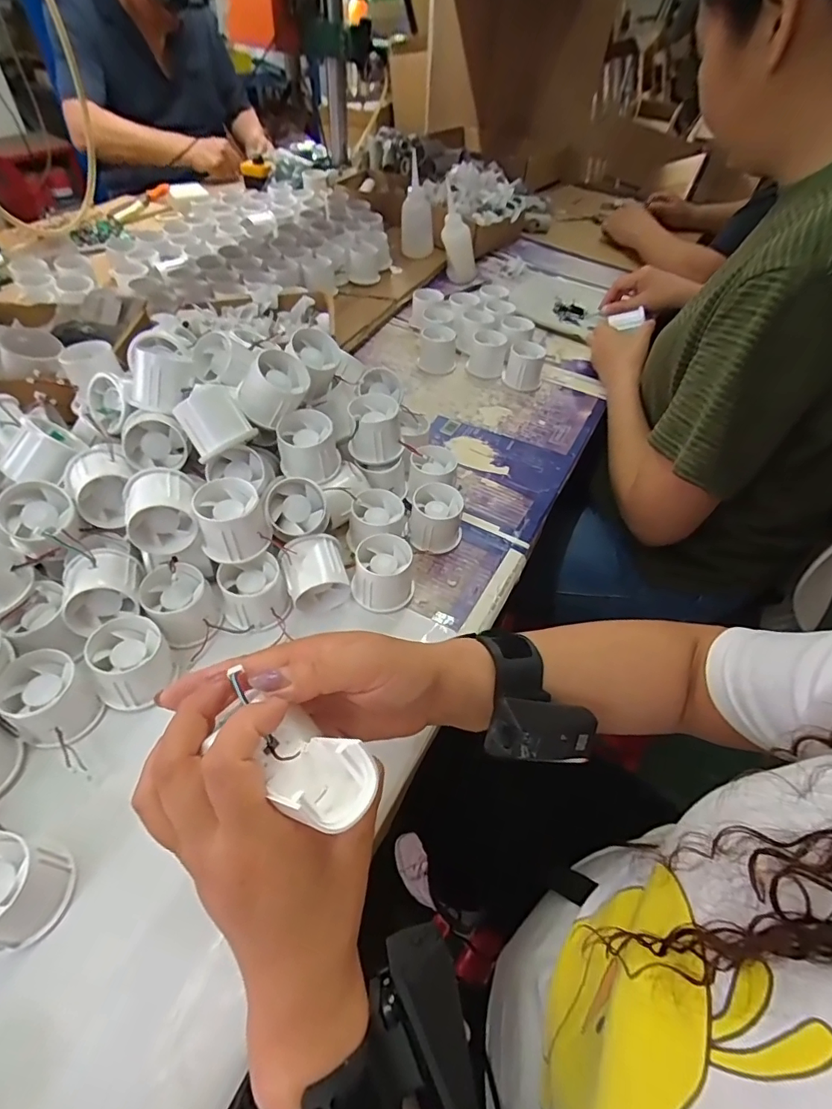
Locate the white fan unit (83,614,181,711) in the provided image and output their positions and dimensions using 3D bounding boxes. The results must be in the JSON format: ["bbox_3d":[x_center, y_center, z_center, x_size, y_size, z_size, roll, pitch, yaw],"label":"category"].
[{"bbox_3d":[-0.223,0.083,0.392,0.055,0.051,0.056,2,49,-2],"label":"white fan unit"}]

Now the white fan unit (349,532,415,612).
[{"bbox_3d":[-0.031,0.017,0.465,0.056,0.050,0.056,2,49,-2],"label":"white fan unit"}]

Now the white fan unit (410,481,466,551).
[{"bbox_3d":[0.021,-0.034,0.514,0.052,0.052,0.052,4,49,1],"label":"white fan unit"}]

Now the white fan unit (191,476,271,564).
[{"bbox_3d":[-0.156,-0.029,0.422,0.053,0.047,0.052,2,49,-2],"label":"white fan unit"}]

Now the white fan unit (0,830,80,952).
[{"bbox_3d":[-0.242,0.198,0.296,0.054,0.046,0.050,2,49,-2],"label":"white fan unit"}]

